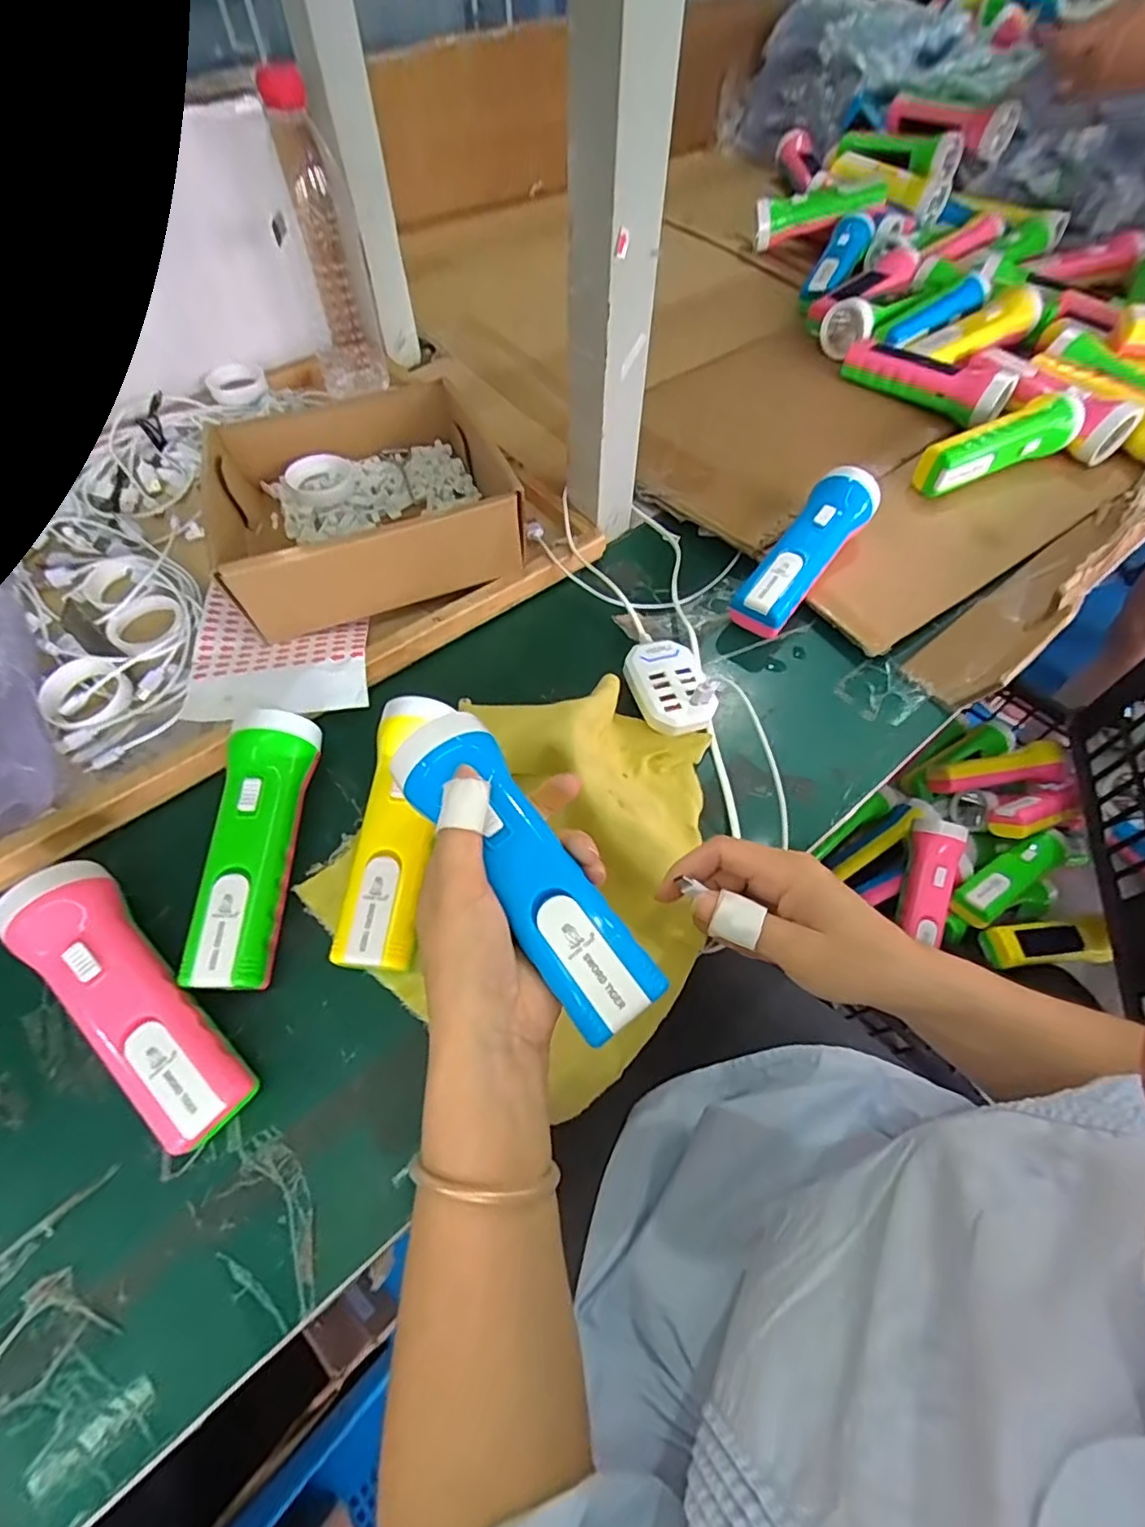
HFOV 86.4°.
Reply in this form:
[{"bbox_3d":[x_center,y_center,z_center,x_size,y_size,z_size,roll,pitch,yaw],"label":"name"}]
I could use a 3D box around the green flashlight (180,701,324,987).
[{"bbox_3d":[-0.188,0.048,0.359,0.047,0.048,0.160,2,61,-1],"label":"green flashlight"}]

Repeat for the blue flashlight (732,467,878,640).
[{"bbox_3d":[0.184,-0.166,0.489,0.050,0.057,0.166,32,63,17],"label":"blue flashlight"}]

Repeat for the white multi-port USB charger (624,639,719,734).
[{"bbox_3d":[0.068,-0.053,0.439,0.051,0.025,0.077,-16,65,-11],"label":"white multi-port USB charger"}]

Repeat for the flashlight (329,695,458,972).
[{"bbox_3d":[-0.104,0.040,0.365,0.048,0.052,0.158,4,59,2],"label":"flashlight"}]

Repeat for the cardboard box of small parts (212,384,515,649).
[{"bbox_3d":[-0.171,-0.221,0.483,0.204,0.072,0.215,-19,65,-12],"label":"cardboard box of small parts"}]

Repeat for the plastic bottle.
[{"bbox_3d":[-0.220,-0.465,0.543,0.059,0.194,0.075,-5,59,-4],"label":"plastic bottle"}]

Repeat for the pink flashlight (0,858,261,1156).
[{"bbox_3d":[-0.230,0.123,0.322,0.169,0.042,0.050,38,66,17],"label":"pink flashlight"}]

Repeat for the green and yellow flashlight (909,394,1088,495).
[{"bbox_3d":[0.400,-0.294,0.571,0.172,0.044,0.044,-25,62,-15],"label":"green and yellow flashlight"}]

